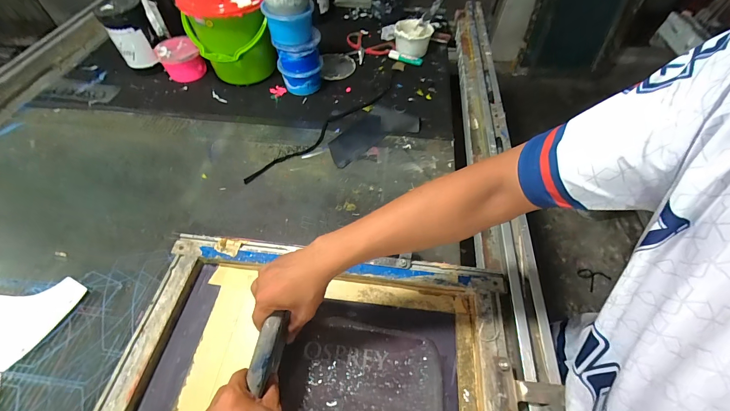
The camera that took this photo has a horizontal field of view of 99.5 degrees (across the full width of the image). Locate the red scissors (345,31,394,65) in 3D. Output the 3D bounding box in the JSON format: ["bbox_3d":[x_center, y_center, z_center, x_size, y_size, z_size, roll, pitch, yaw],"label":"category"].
[{"bbox_3d":[0.001,-0.506,0.964,0.161,0.027,0.164,-1,54,1],"label":"red scissors"}]

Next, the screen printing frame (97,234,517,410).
[{"bbox_3d":[-0.070,0.241,0.423,0.532,0.031,0.383,6,57,5],"label":"screen printing frame"}]

